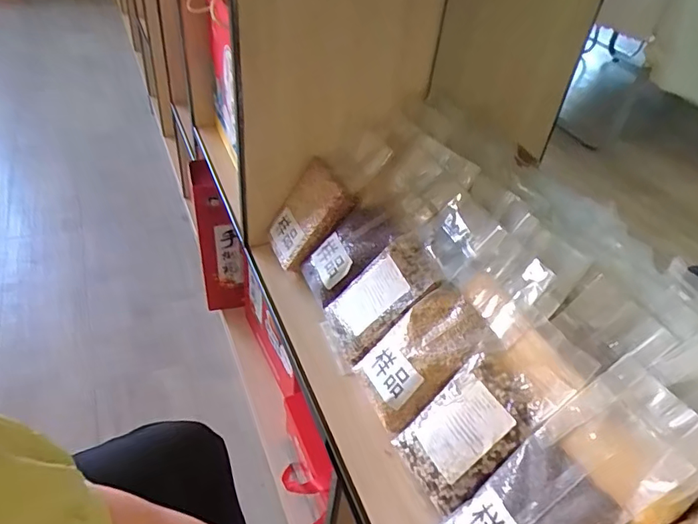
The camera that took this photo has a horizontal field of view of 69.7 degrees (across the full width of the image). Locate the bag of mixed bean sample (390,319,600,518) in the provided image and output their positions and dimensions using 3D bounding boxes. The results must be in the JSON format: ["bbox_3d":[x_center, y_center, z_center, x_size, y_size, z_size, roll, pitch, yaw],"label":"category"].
[{"bbox_3d":[0.133,0.144,0.480,0.035,0.201,0.089,32,17,-48],"label":"bag of mixed bean sample"}]

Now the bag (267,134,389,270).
[{"bbox_3d":[-0.037,-0.093,0.734,0.037,0.225,0.101,28,17,-50],"label":"bag"}]

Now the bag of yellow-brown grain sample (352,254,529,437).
[{"bbox_3d":[0.097,0.086,0.550,0.209,0.023,0.098,-45,53,5],"label":"bag of yellow-brown grain sample"}]

